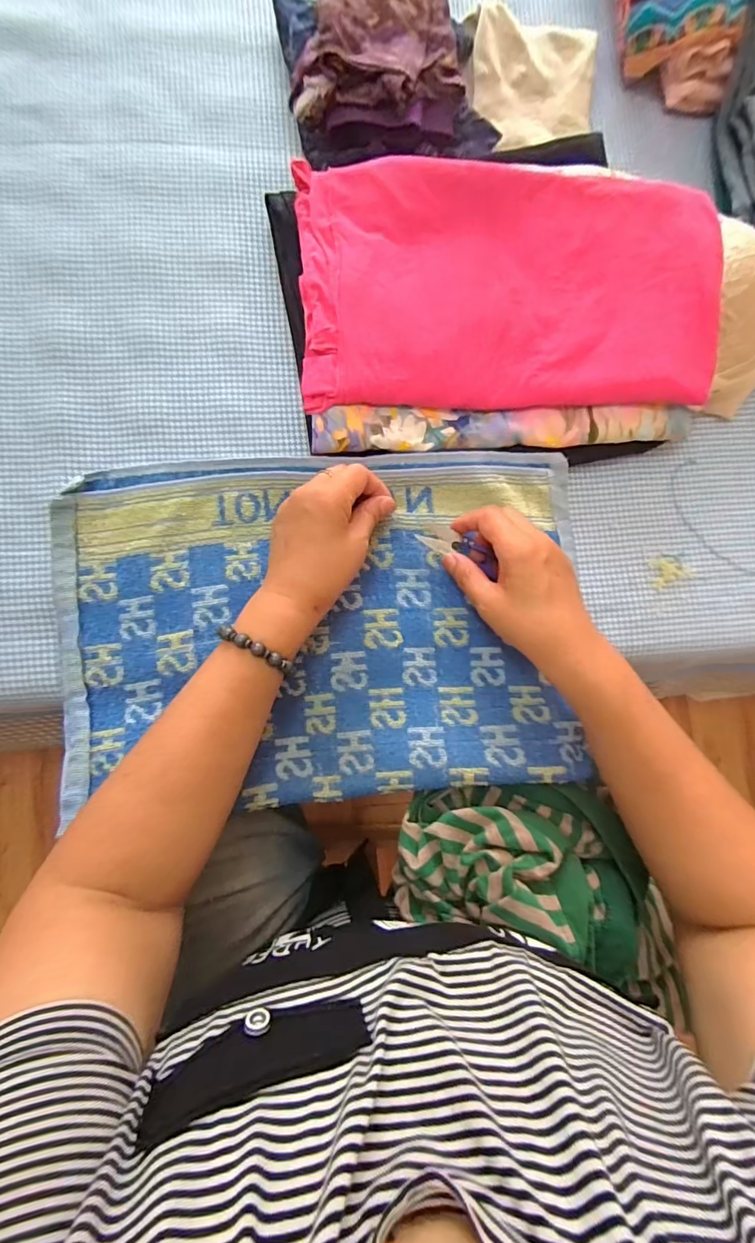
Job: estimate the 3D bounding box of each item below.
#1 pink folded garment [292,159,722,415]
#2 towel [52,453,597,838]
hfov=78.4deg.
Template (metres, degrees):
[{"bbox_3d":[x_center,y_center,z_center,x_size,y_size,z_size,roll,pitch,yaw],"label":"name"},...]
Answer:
[{"bbox_3d":[0.099,-0.261,0.364,0.319,0.060,0.194,-2,86,-5],"label":"pink folded garment"},{"bbox_3d":[-0.040,0.003,0.365,0.396,0.037,0.268,-3,87,-5],"label":"towel"}]

